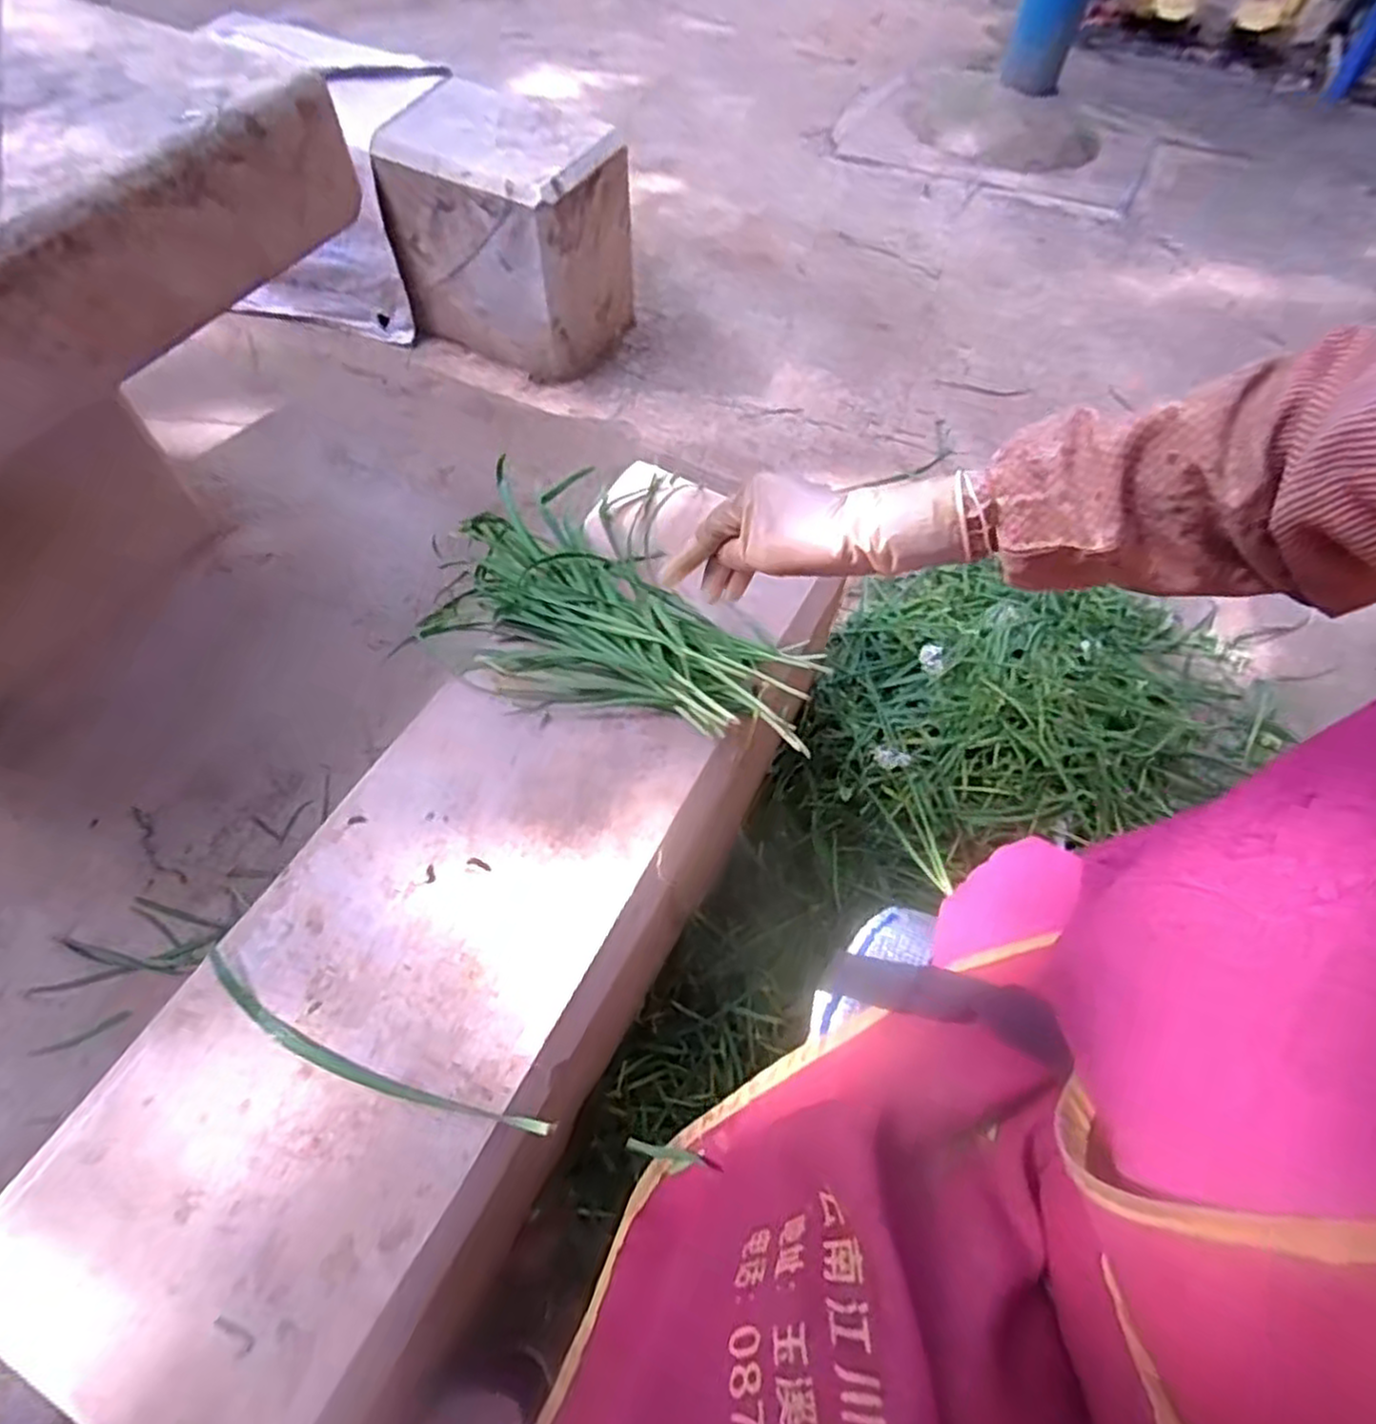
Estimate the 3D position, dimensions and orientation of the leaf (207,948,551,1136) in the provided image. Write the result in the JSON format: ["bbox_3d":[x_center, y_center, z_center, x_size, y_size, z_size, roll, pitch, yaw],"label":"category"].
[{"bbox_3d":[-0.206,0.217,0.470,0.251,0.011,0.029,22,61,10],"label":"leaf"}]

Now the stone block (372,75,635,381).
[{"bbox_3d":[-0.289,-0.779,1.244,0.330,0.315,0.258,21,59,10],"label":"stone block"}]

